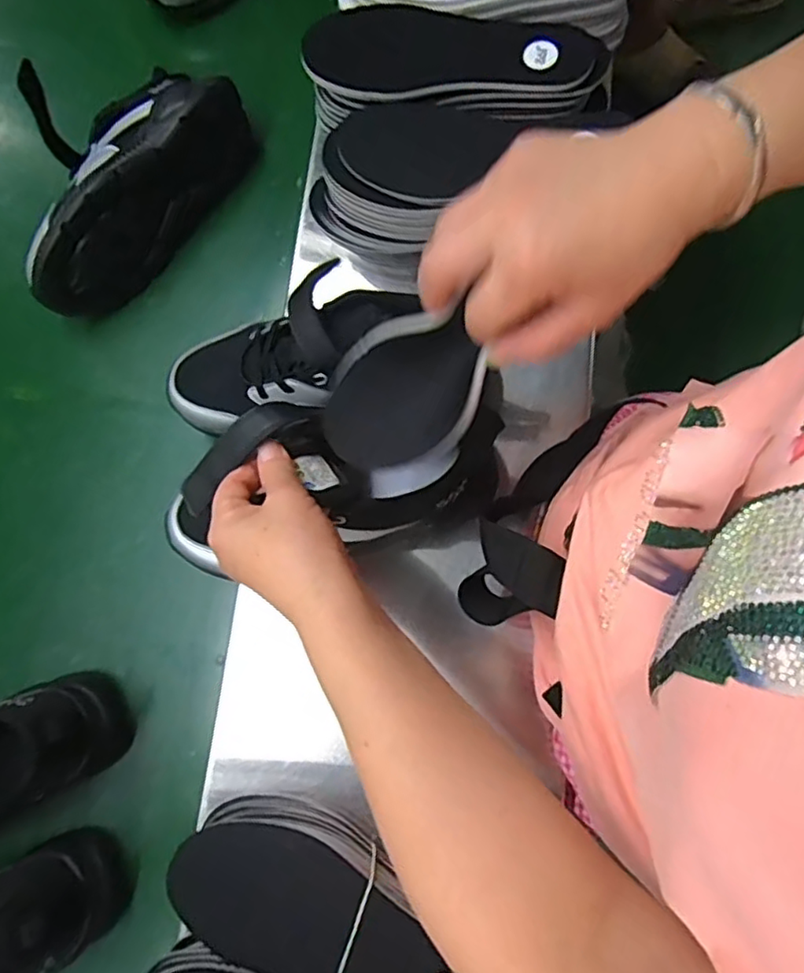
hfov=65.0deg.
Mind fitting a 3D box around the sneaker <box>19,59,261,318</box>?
[{"bbox_3d":[-0.233,-0.250,0.502,0.112,0.089,0.217,36,81,7],"label":"sneaker"}]

